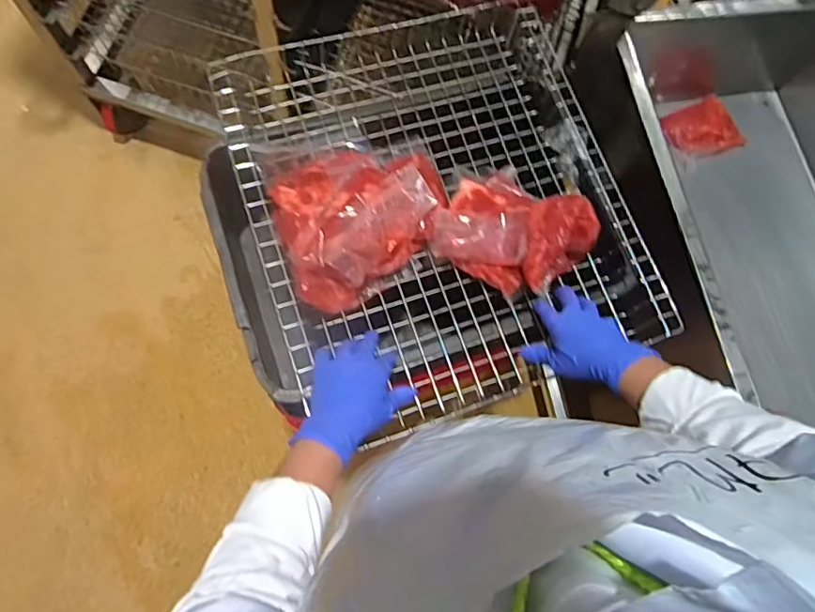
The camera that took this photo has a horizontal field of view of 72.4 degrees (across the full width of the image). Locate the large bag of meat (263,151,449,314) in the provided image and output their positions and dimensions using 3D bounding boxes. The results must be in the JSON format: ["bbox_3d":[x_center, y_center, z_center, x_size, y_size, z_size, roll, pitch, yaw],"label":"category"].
[{"bbox_3d":[-0.055,-0.113,0.676,0.222,0.074,0.182,-29,80,-14],"label":"large bag of meat"}]

